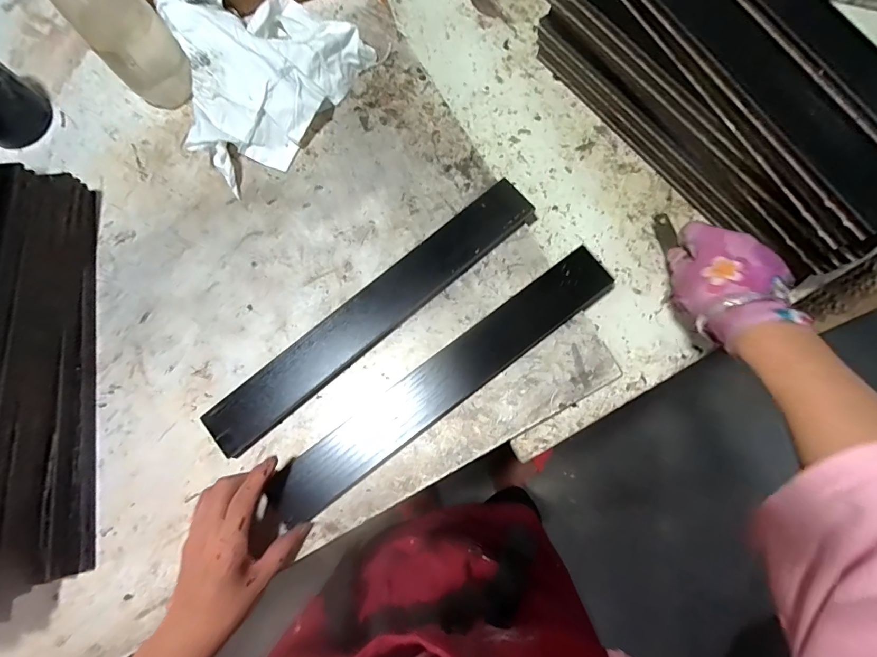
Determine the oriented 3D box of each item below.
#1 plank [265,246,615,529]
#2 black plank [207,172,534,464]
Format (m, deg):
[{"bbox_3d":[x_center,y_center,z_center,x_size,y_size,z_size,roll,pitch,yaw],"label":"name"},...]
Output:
[{"bbox_3d":[0.007,0.053,0.415,0.388,0.020,0.052,-37,80,-7],"label":"plank"},{"bbox_3d":[-0.064,-0.018,0.432,0.385,0.020,0.054,-39,81,-7],"label":"black plank"}]

